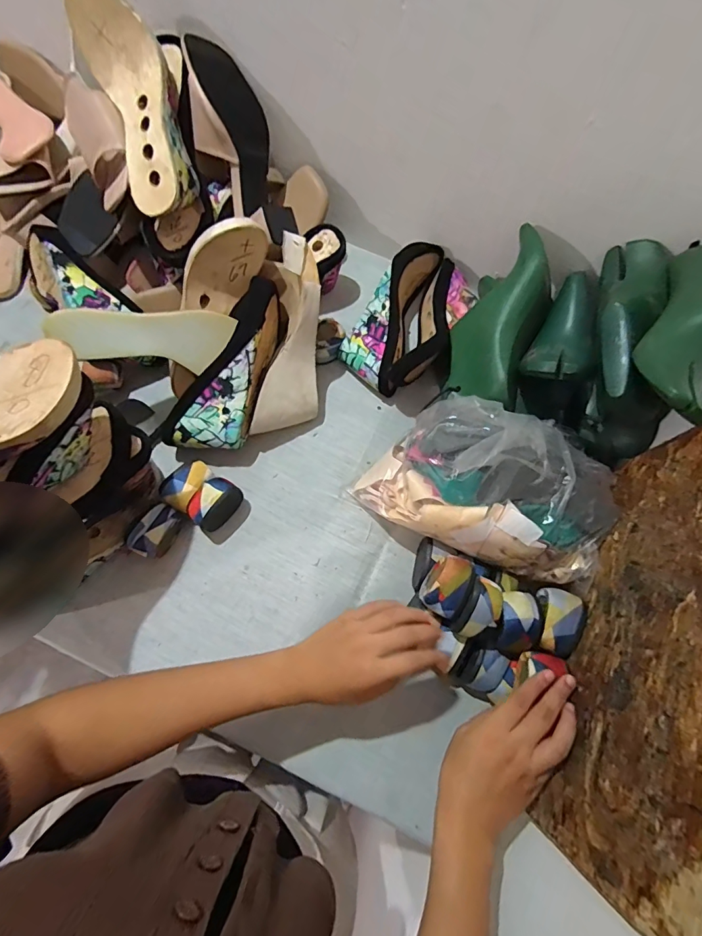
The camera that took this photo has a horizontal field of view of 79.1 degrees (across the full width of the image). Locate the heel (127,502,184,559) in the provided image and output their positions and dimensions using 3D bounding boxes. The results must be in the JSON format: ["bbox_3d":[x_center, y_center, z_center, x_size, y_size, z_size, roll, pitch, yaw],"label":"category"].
[{"bbox_3d":[-0.230,0.076,0.505,0.032,0.054,0.060,24,71,6],"label":"heel"}]

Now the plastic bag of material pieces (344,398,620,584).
[{"bbox_3d":[0.156,0.017,0.490,0.263,0.146,0.162,19,71,4],"label":"plastic bag of material pieces"}]

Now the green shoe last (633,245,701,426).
[{"bbox_3d":[0.345,-0.146,0.406,0.081,0.065,0.233,31,72,8],"label":"green shoe last"}]

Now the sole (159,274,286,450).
[{"bbox_3d":[-0.144,-0.123,0.533,0.087,0.076,0.235,26,84,7],"label":"sole"}]

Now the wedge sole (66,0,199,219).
[{"bbox_3d":[-0.235,-0.403,0.479,0.085,0.062,0.224,-19,99,-9],"label":"wedge sole"}]

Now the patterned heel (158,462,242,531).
[{"bbox_3d":[-0.180,0.034,0.520,0.079,0.052,0.065,33,72,9],"label":"patterned heel"}]

